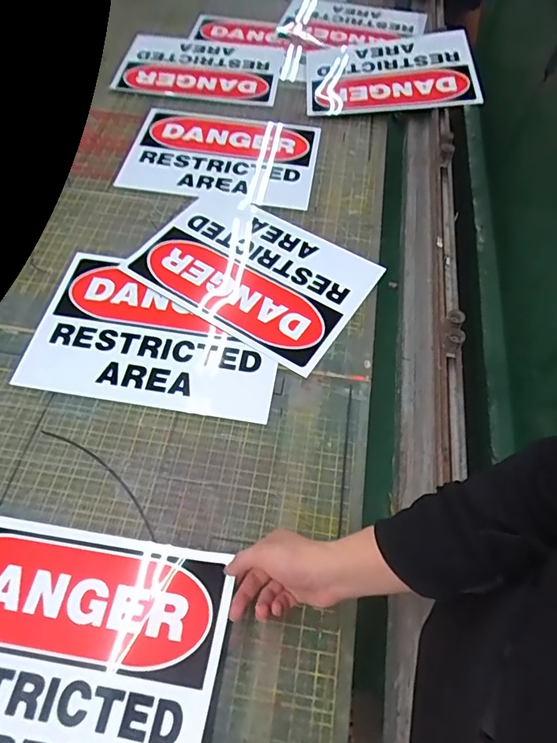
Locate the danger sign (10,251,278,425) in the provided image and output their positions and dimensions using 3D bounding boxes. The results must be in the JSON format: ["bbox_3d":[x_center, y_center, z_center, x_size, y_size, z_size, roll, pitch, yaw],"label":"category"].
[{"bbox_3d":[-0.173,-0.059,0.702,0.348,0.009,0.235,8,59,4],"label":"danger sign"}]

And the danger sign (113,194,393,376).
[{"bbox_3d":[-0.040,-0.167,0.775,0.347,0.008,0.249,30,62,15],"label":"danger sign"}]

